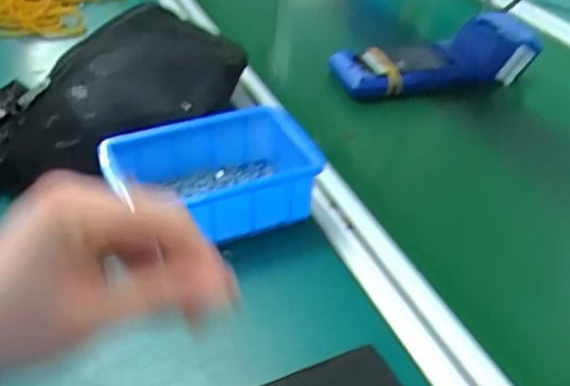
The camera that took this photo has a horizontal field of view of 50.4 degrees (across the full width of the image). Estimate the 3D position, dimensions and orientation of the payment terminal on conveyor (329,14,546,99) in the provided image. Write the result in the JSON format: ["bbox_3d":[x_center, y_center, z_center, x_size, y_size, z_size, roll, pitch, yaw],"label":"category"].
[{"bbox_3d":[0.171,-0.160,0.689,0.220,0.064,0.084,-8,39,-19],"label":"payment terminal on conveyor"}]

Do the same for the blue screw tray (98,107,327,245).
[{"bbox_3d":[-0.055,-0.013,0.469,0.150,0.050,0.098,-17,43,-25],"label":"blue screw tray"}]

